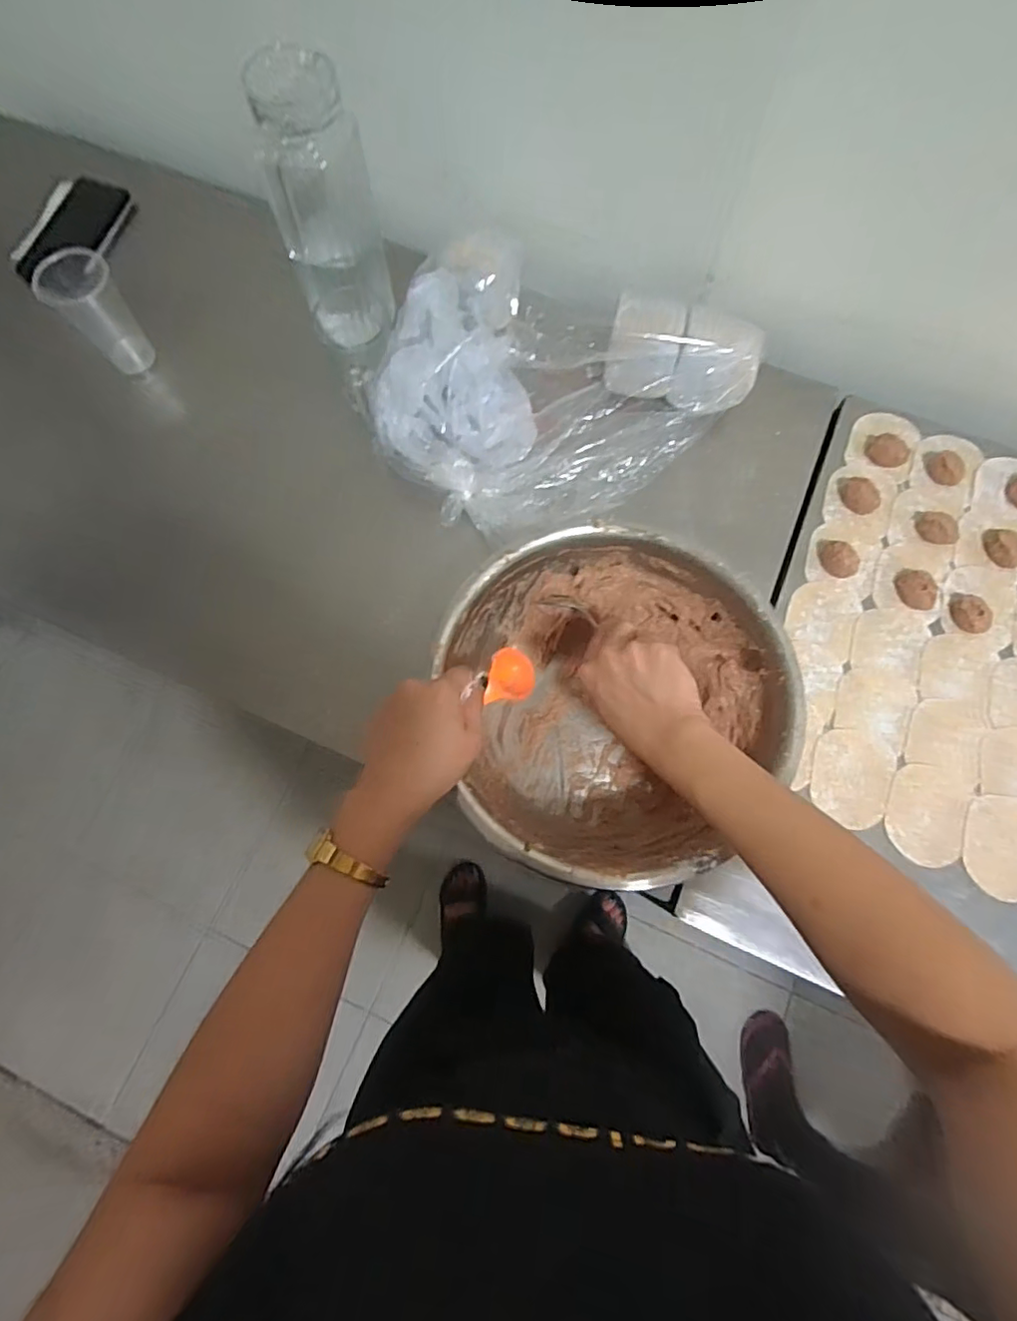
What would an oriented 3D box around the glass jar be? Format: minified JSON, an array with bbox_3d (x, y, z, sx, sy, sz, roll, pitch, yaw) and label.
[{"bbox_3d":[-0.170,-0.422,0.545,0.087,0.226,0.089,0,74,1],"label":"glass jar"}]

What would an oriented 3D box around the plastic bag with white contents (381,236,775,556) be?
[{"bbox_3d":[0.039,-0.309,0.611,0.364,0.104,0.317,-40,77,-10],"label":"plastic bag with white contents"}]

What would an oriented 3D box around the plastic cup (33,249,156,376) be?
[{"bbox_3d":[-0.455,-0.385,0.636,0.072,0.116,0.069,-40,77,-10],"label":"plastic cup"}]

